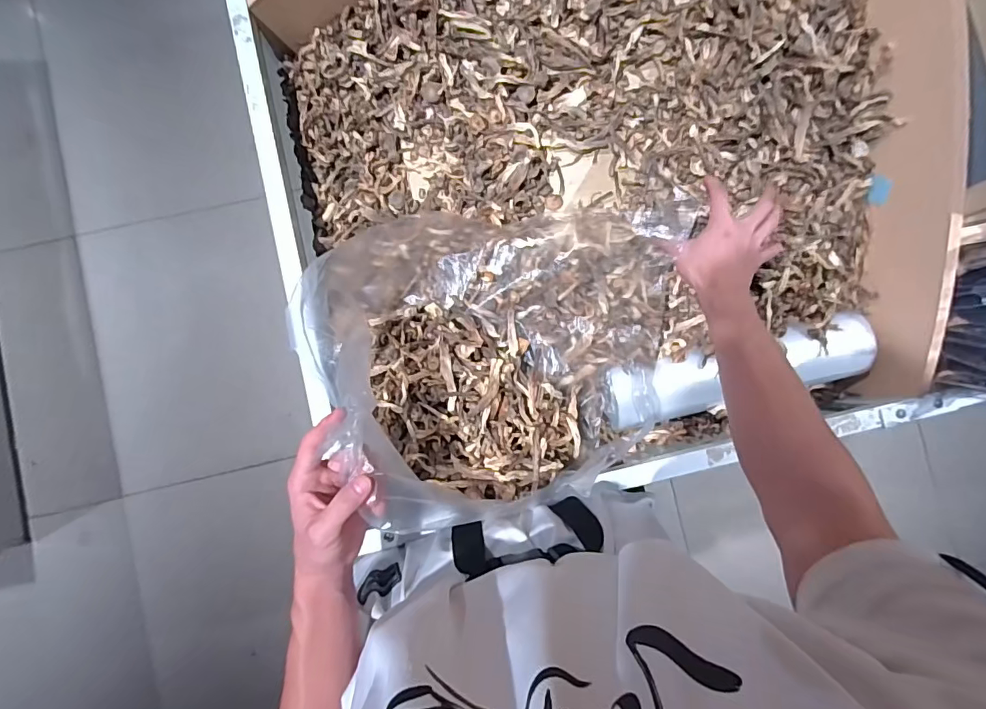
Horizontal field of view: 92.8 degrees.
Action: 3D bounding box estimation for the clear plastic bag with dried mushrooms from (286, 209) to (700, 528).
[{"bbox_3d":[0.005,-0.004,0.591,0.430,0.154,0.349,2,85,-2],"label":"clear plastic bag with dried mushrooms"}]

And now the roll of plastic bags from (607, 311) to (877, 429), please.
[{"bbox_3d":[0.337,0.021,0.621,0.359,0.071,0.081,-13,86,-3],"label":"roll of plastic bags"}]

